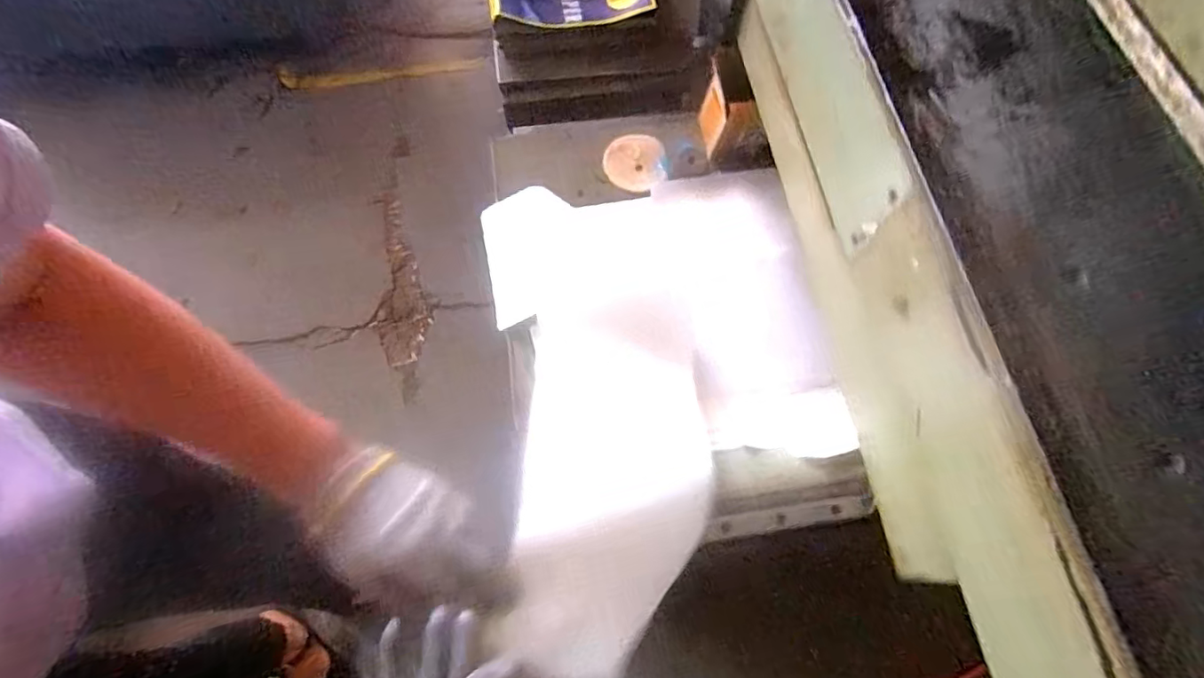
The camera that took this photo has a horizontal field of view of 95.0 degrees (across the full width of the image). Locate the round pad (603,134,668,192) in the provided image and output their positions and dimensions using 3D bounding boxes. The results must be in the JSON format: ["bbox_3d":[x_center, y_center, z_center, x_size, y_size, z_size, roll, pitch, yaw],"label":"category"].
[{"bbox_3d":[0.054,-0.287,0.893,0.098,0.021,0.117,5,69,1],"label":"round pad"}]

